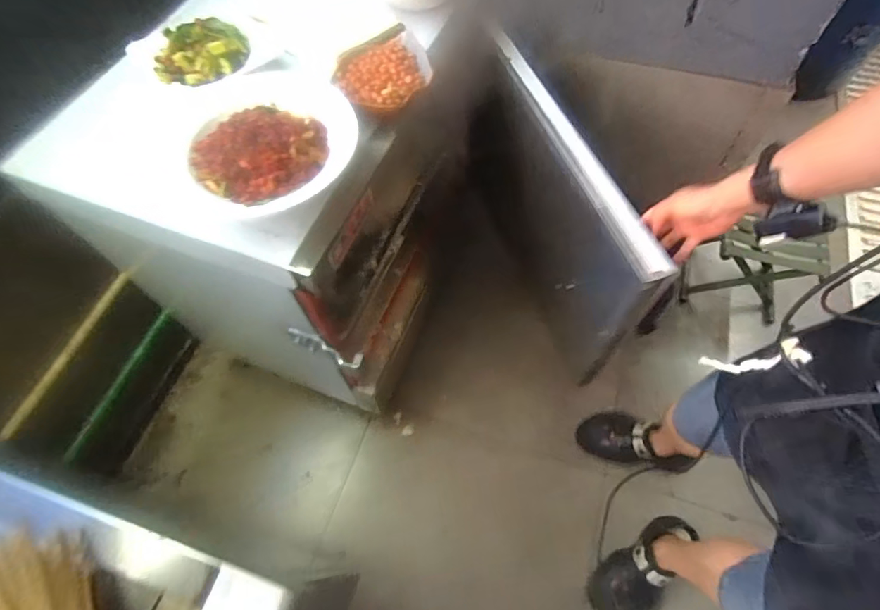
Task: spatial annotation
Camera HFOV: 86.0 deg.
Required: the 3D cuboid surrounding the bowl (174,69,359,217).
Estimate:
[{"bbox_3d":[-0.207,-0.193,0.571,0.209,0.071,0.192,0,72,0],"label":"bowl"}]

